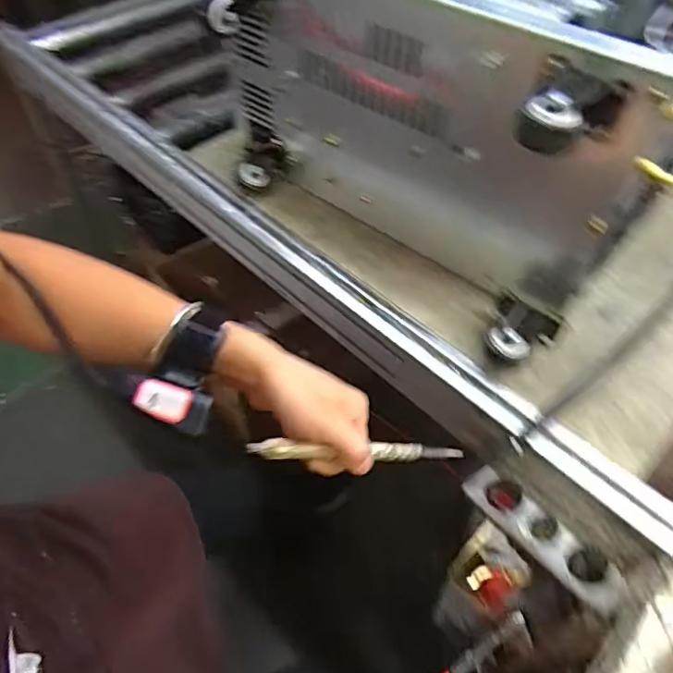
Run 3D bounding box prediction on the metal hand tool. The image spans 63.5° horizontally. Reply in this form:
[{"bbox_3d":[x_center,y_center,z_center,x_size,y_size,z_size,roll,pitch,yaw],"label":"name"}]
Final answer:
[{"bbox_3d":[0.021,0.089,0.425,0.182,0.012,0.012,7,45,-22],"label":"metal hand tool"}]

